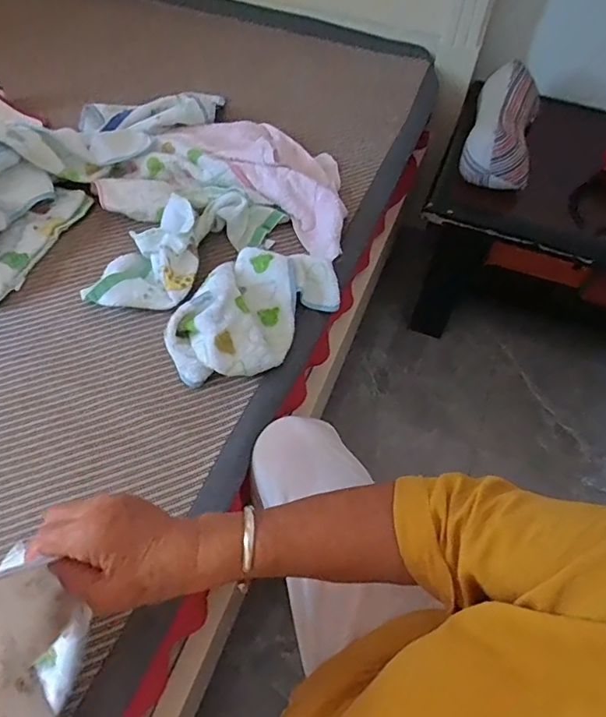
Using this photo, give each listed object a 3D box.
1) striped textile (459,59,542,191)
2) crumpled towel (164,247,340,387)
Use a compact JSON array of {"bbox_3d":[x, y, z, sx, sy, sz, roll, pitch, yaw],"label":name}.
[{"bbox_3d":[0.367,-0.424,0.920,0.116,0.084,0.267,18,58,10],"label":"striped textile"},{"bbox_3d":[-0.063,-0.069,0.650,0.144,0.081,0.249,34,62,19],"label":"crumpled towel"}]

